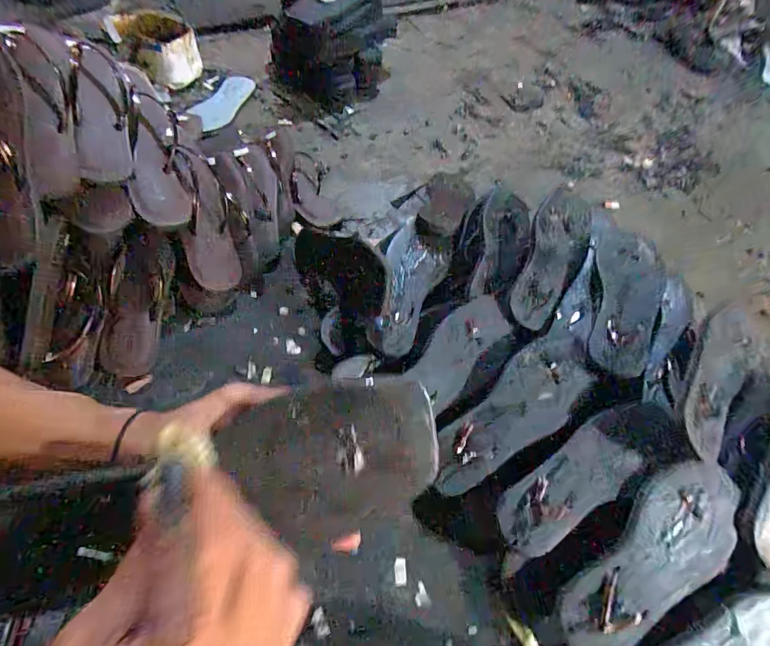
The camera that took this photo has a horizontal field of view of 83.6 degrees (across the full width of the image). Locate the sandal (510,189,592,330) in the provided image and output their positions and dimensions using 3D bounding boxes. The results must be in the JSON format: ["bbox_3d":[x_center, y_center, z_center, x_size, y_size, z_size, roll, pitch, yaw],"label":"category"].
[{"bbox_3d":[0.239,-0.096,0.614,0.075,0.033,0.227,23,73,13],"label":"sandal"}]

